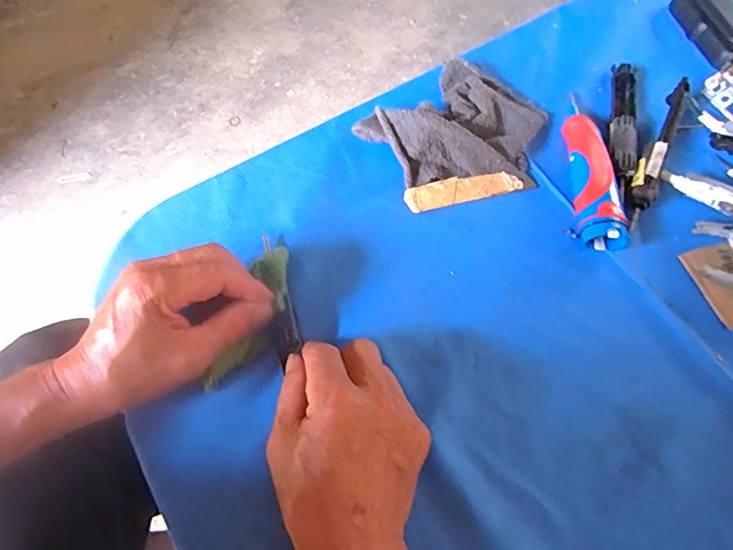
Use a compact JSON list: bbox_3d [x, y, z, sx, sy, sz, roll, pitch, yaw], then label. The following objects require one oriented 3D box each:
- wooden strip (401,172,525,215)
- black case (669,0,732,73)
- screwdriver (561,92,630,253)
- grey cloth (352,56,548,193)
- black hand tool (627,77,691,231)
[{"bbox_3d":[0.082,-0.073,0.416,0.099,0.005,0.022,-13,65,-6],"label":"wooden strip"},{"bbox_3d":[0.352,-0.252,0.493,0.049,0.021,0.109,-15,65,-7],"label":"black case"},{"bbox_3d":[0.183,-0.091,0.415,0.036,0.027,0.150,-2,64,2],"label":"screwdriver"},{"bbox_3d":[0.089,-0.130,0.429,0.143,0.032,0.135,-36,69,-16],"label":"grey cloth"},{"bbox_3d":[0.248,-0.106,0.421,0.021,0.022,0.158,24,67,12],"label":"black hand tool"}]

